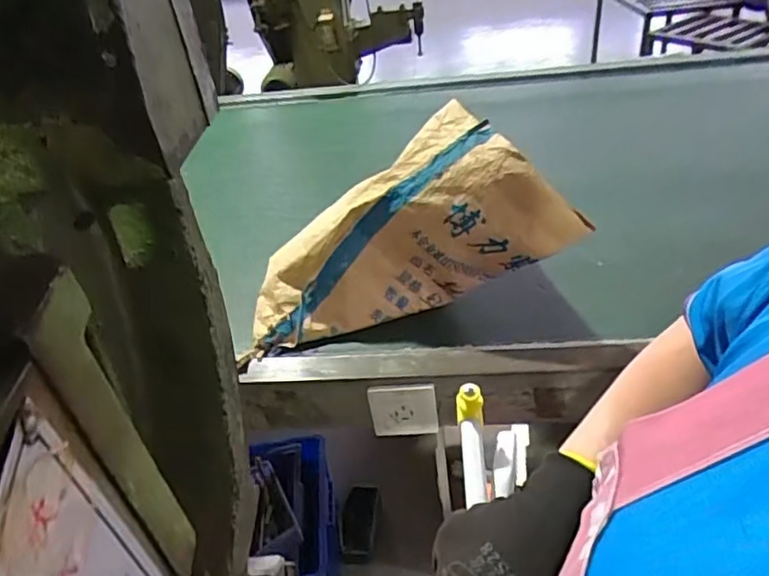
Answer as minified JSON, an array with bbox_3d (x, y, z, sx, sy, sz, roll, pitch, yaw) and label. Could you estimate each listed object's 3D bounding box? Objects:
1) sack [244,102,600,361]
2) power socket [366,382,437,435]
[{"bbox_3d":[0.022,-0.061,0.864,0.453,0.188,0.218,-27,34,16],"label":"sack"},{"bbox_3d":[0.025,0.162,0.793,0.087,0.085,0.012,-6,37,1],"label":"power socket"}]

